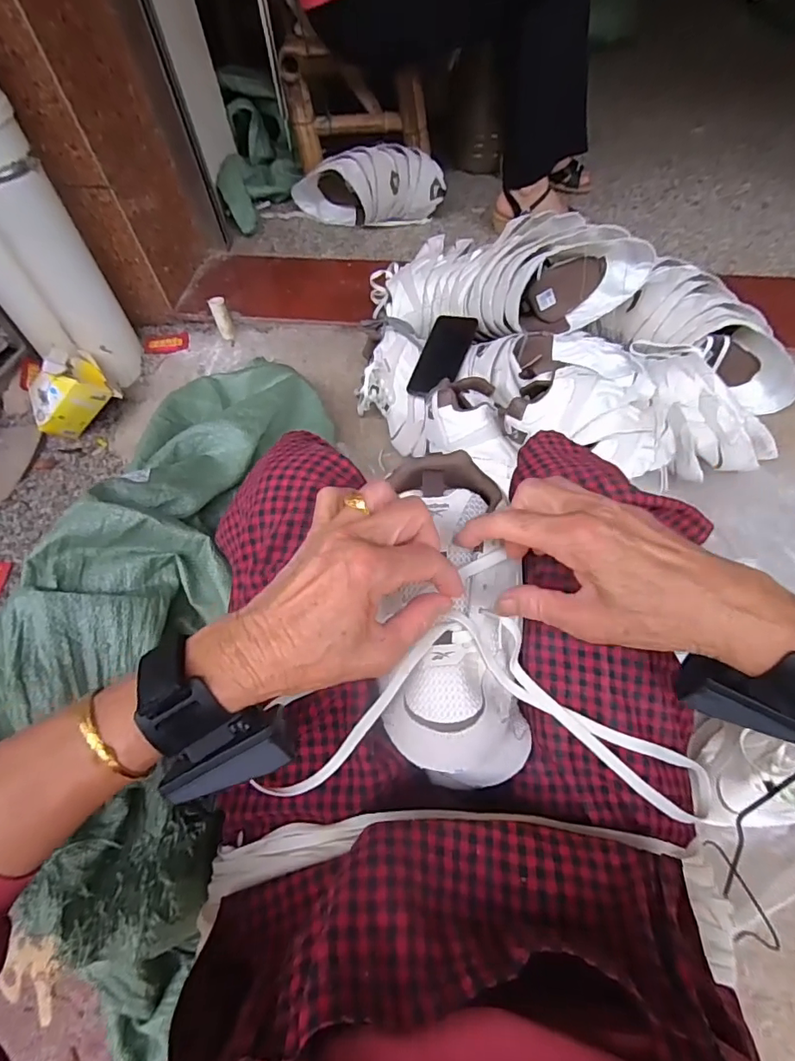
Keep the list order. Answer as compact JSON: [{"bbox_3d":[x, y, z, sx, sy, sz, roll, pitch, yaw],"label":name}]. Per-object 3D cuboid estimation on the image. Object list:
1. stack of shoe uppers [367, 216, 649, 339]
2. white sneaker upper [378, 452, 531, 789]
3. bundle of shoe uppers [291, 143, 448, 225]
[{"bbox_3d":[0.165,-0.429,0.839,0.451,0.140,0.187,20,63,14],"label":"stack of shoe uppers"},{"bbox_3d":[0.038,0.064,0.367,0.107,0.064,0.238,-1,81,2],"label":"white sneaker upper"},{"bbox_3d":[-0.071,-0.760,1.124,0.341,0.140,0.114,2,60,4],"label":"bundle of shoe uppers"}]

